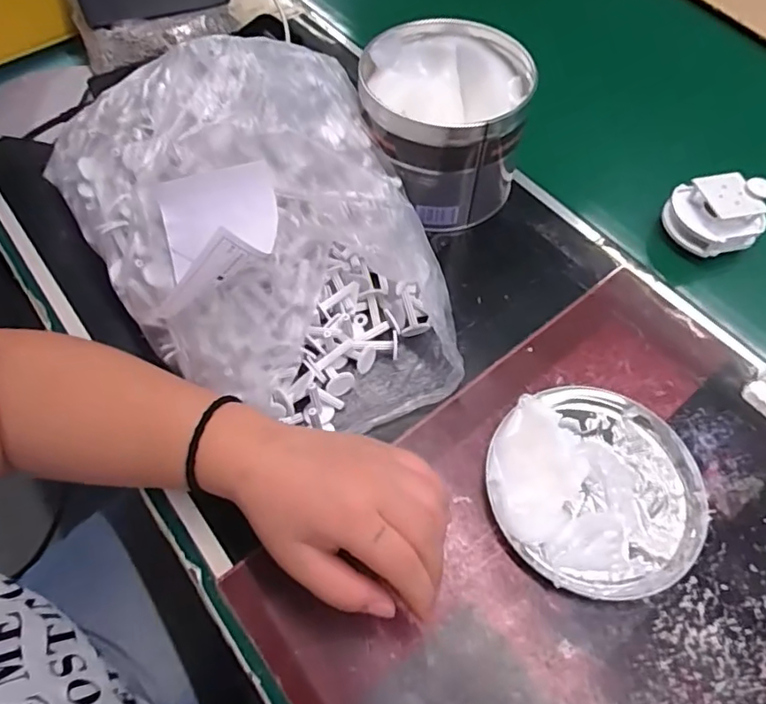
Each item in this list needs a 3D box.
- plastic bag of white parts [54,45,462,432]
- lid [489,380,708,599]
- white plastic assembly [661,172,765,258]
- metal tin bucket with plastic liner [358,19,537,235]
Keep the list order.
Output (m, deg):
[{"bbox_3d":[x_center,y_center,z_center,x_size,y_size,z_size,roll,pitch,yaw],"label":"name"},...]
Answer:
[{"bbox_3d":[-0.084,-0.083,0.382,0.213,0.110,0.287,-23,63,-15],"label":"plastic bag of white parts"},{"bbox_3d":[0.130,0.077,0.346,0.125,0.023,0.127,1,59,-2],"label":"lid"},{"bbox_3d":[0.265,-0.108,0.447,0.065,0.038,0.059,-2,59,-3],"label":"white plastic assembly"},{"bbox_3d":[0.045,-0.178,0.457,0.122,0.101,0.124,1,59,-2],"label":"metal tin bucket with plastic liner"}]

